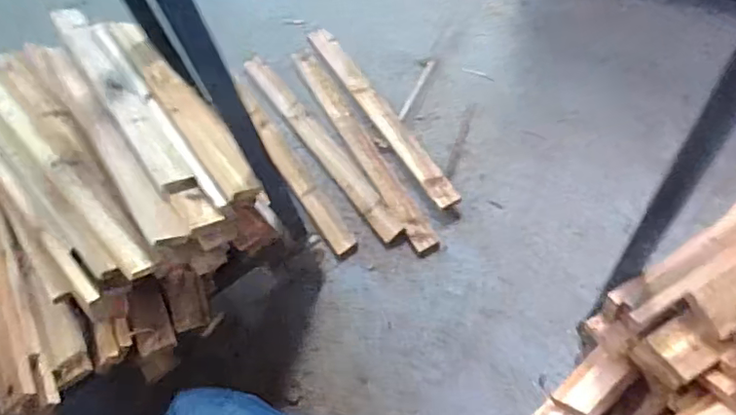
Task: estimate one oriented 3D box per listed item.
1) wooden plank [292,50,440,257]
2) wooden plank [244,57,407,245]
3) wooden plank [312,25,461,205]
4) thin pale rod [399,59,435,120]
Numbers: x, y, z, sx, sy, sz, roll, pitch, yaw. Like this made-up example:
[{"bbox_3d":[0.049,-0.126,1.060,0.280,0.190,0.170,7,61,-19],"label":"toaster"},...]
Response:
[{"bbox_3d":[-0.024,-0.155,1.363,0.055,0.024,0.644,-28,60,-9],"label":"wooden plank"},{"bbox_3d":[-0.121,-0.163,1.378,0.054,0.018,0.637,-34,61,-12],"label":"wooden plank"},{"bbox_3d":[0.018,-0.235,1.382,0.063,0.033,0.628,-29,62,-9],"label":"wooden plank"},{"bbox_3d":[0.118,-0.283,1.404,0.017,0.012,0.202,18,64,17],"label":"thin pale rod"}]

